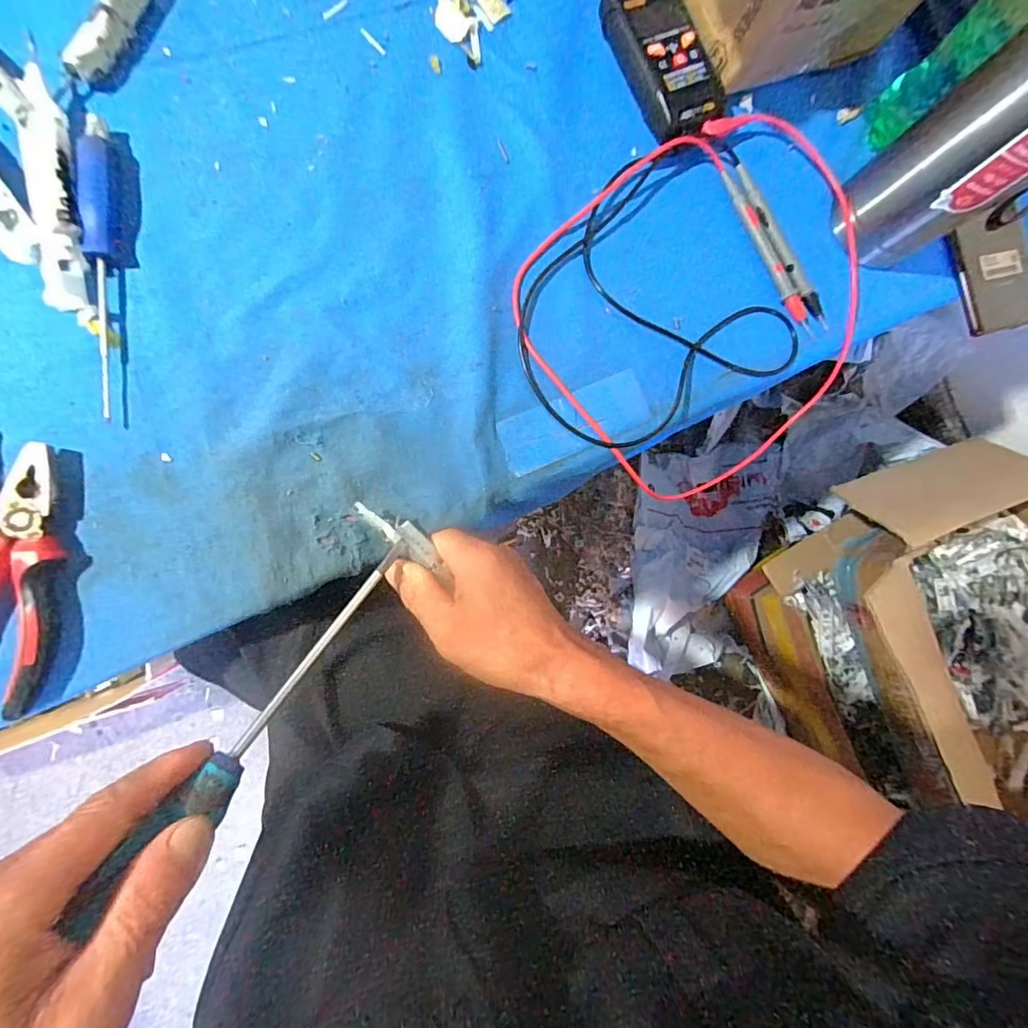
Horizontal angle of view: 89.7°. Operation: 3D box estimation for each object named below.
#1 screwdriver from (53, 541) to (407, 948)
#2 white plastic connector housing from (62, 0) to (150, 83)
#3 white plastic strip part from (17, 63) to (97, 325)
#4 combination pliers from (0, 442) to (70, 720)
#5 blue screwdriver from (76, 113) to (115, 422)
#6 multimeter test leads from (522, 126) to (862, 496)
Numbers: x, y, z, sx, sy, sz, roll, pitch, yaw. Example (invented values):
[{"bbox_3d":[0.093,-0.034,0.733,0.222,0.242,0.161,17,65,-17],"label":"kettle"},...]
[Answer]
[{"bbox_3d":[-0.118,0.092,0.267,0.021,0.023,0.212,38,49,-5],"label":"screwdriver"},{"bbox_3d":[-0.252,-0.325,0.334,0.017,0.022,0.105,30,83,-6],"label":"white plastic connector housing"},{"bbox_3d":[-0.283,-0.195,0.321,0.023,0.022,0.145,-6,88,-9],"label":"white plastic strip part"},{"bbox_3d":[-0.297,0.040,0.311,0.054,0.021,0.155,14,85,-8],"label":"combination pliers"},{"bbox_3d":[-0.260,-0.156,0.327,0.016,0.015,0.187,-4,88,-9],"label":"blue screwdriver"},{"bbox_3d":[0.148,-0.159,0.389,0.297,0.016,0.228,-39,93,-8],"label":"multimeter test leads"}]

